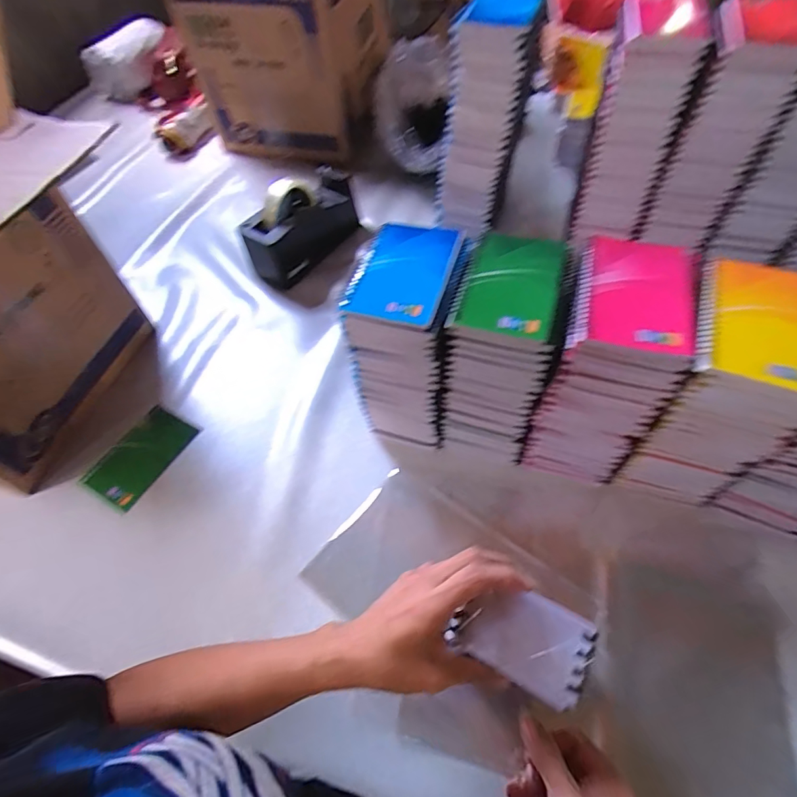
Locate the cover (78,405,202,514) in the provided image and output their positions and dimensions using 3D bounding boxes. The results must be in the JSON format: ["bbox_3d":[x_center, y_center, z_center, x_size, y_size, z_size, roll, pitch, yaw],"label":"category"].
[{"bbox_3d":[-0.322,0.072,0.580,0.083,0.007,0.129,24,62,19],"label":"cover"}]

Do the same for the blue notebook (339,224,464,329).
[{"bbox_3d":[0.003,-0.121,0.438,0.094,0.009,0.127,12,59,13],"label":"blue notebook"}]

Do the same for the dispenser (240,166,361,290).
[{"bbox_3d":[-0.150,-0.286,0.731,0.073,0.120,0.205,31,64,22],"label":"dispenser"}]

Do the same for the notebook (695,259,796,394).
[{"bbox_3d":[0.288,-0.062,0.362,0.091,0.012,0.126,16,60,15],"label":"notebook"}]

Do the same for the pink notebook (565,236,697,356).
[{"bbox_3d":[0.201,-0.093,0.393,0.098,0.014,0.132,13,59,13],"label":"pink notebook"}]

